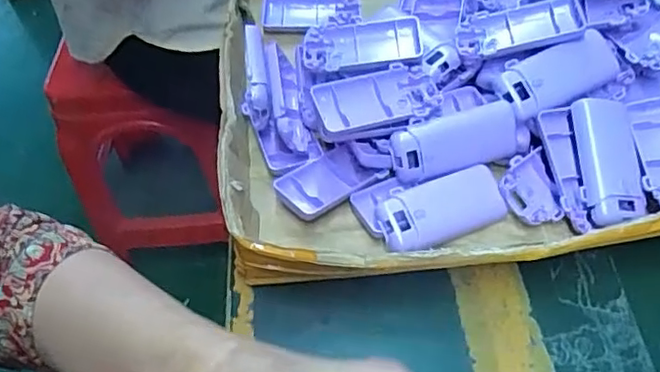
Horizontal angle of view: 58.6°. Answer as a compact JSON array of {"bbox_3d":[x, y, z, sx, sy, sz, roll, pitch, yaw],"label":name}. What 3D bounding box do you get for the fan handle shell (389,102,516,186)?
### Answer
[{"bbox_3d":[0.092,-0.031,0.431,0.096,0.043,0.013,-12,17,-10],"label":"fan handle shell"}]

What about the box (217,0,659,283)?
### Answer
[{"bbox_3d":[0.117,-0.110,0.490,0.402,0.078,0.395,-4,51,-2],"label":"box"}]

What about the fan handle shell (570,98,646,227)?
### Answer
[{"bbox_3d":[0.194,-0.018,0.414,0.037,0.012,0.090,-1,71,1],"label":"fan handle shell"}]

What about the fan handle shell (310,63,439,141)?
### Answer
[{"bbox_3d":[0.036,-0.064,0.433,0.095,0.017,0.048,-15,53,-7],"label":"fan handle shell"}]

